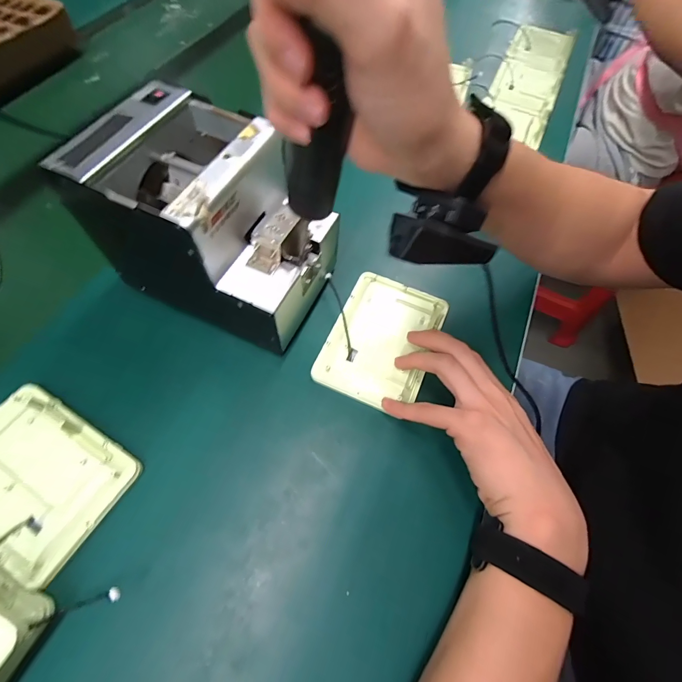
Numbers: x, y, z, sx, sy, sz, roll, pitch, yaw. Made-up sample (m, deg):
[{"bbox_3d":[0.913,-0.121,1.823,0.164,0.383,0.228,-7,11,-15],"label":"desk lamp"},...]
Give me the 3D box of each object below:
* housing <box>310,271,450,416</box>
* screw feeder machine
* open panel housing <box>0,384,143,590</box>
[{"bbox_3d":[0.041,-0.005,0.348,0.098,0.014,0.133,21,65,10],"label":"housing"},{"bbox_3d":[-0.103,-0.104,0.310,0.169,0.135,0.123,21,64,8],"label":"screw feeder machine"},{"bbox_3d":[-0.241,0.105,0.277,0.133,0.019,0.099,30,66,13],"label":"open panel housing"}]

